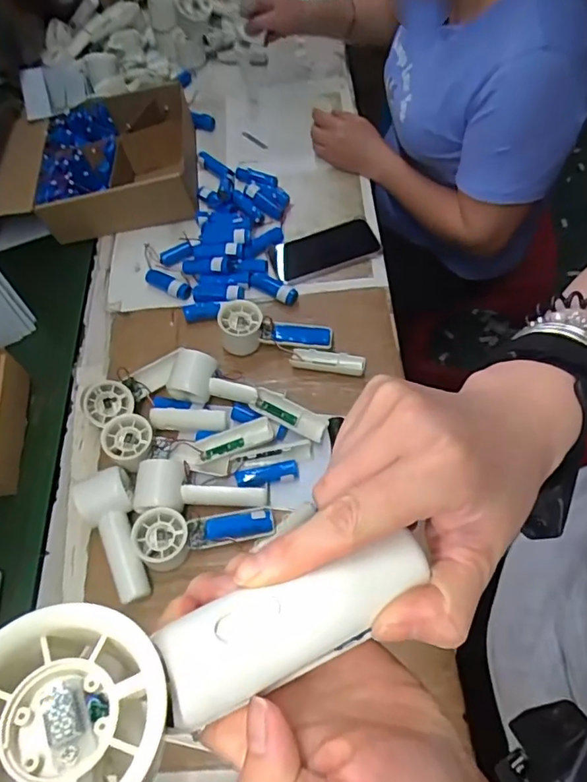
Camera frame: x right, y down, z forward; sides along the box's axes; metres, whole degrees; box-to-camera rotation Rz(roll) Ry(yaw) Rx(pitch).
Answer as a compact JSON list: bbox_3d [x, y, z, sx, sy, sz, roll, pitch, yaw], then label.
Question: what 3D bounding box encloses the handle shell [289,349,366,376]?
[{"bbox_3d":[0.045,-0.038,0.690,0.095,0.015,0.026,7,63,9],"label":"handle shell"}]

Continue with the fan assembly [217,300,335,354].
[{"bbox_3d":[-0.024,-0.081,0.697,0.148,0.045,0.049,2,62,7],"label":"fan assembly"}]

